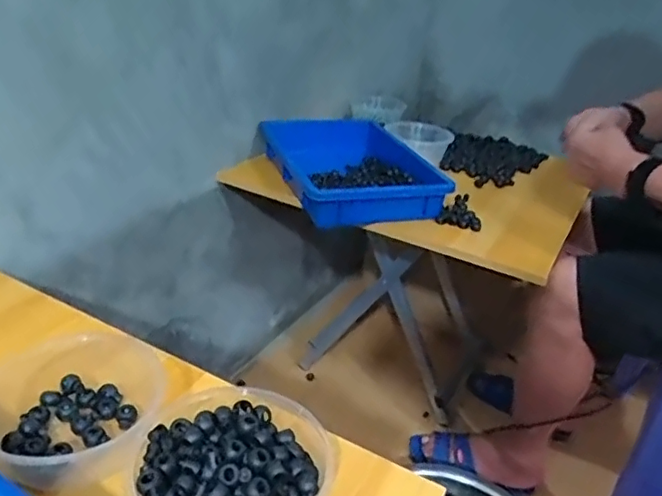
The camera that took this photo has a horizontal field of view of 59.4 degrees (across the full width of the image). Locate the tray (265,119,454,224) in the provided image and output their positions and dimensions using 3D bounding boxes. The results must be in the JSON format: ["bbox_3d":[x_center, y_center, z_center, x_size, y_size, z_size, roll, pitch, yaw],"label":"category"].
[{"bbox_3d":[0.027,-0.129,0.954,0.207,0.089,0.304,-5,28,-22],"label":"tray"}]

